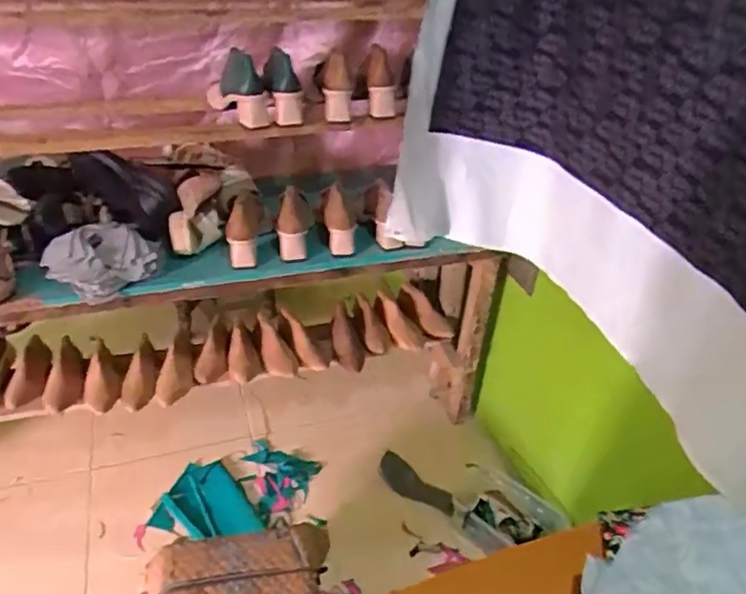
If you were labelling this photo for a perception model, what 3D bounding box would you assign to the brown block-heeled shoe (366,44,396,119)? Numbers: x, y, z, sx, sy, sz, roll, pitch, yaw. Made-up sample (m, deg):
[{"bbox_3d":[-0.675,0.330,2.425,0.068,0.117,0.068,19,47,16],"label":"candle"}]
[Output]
[{"bbox_3d":[0.018,-0.445,1.254,0.059,0.117,0.185,2,35,-3],"label":"brown block-heeled shoe"}]

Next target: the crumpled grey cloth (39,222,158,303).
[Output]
[{"bbox_3d":[-0.510,-0.070,1.153,0.202,0.071,0.168,-10,37,-19],"label":"crumpled grey cloth"}]

